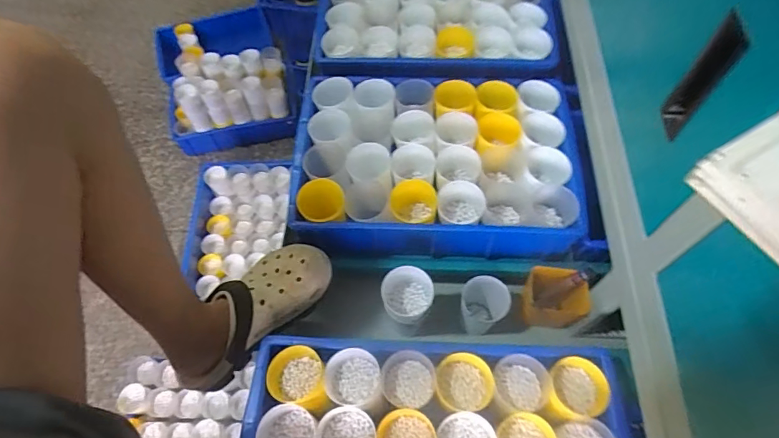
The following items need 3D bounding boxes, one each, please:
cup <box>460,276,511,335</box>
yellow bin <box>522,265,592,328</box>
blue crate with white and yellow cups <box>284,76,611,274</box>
[{"bbox_3d":[0.134,0.124,0.672,0.060,0.090,0.058,0,62,1],"label":"cup"},{"bbox_3d":[0.231,0.118,0.673,0.087,0.088,0.071,9,62,6],"label":"yellow bin"},{"bbox_3d":[0.080,-0.085,0.717,0.438,0.105,0.296,0,62,1],"label":"blue crate with white and yellow cups"}]

